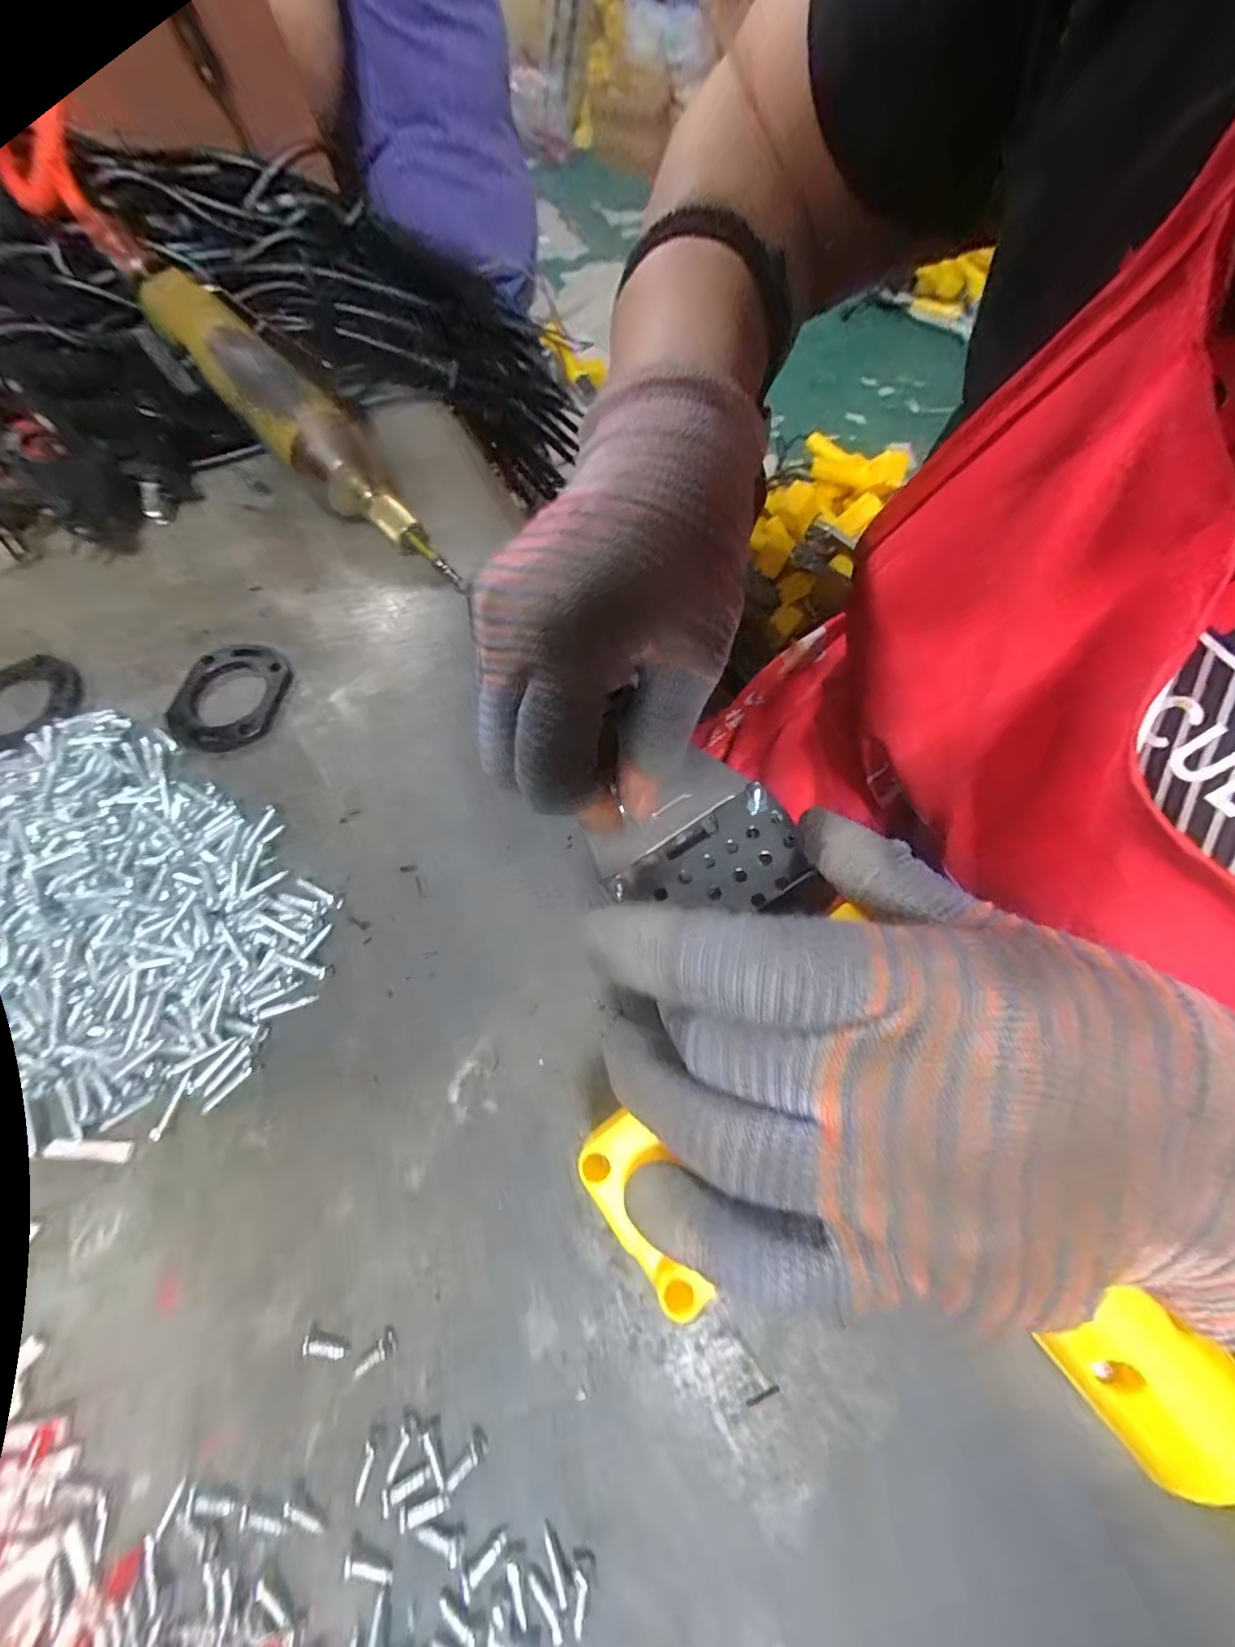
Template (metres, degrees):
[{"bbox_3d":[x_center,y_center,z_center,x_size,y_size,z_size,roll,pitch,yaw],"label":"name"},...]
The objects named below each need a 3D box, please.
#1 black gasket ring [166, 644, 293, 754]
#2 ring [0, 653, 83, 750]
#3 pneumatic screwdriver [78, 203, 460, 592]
[{"bbox_3d":[-0.187,-0.061,0.262,0.054,0.004,0.057,-1,66,1],"label":"black gasket ring"},{"bbox_3d":[-0.289,-0.058,0.263,0.057,0.004,0.051,-30,69,-11],"label":"ring"},{"bbox_3d":[-0.172,-0.215,0.281,0.244,0.028,0.038,45,73,-2],"label":"pneumatic screwdriver"}]

